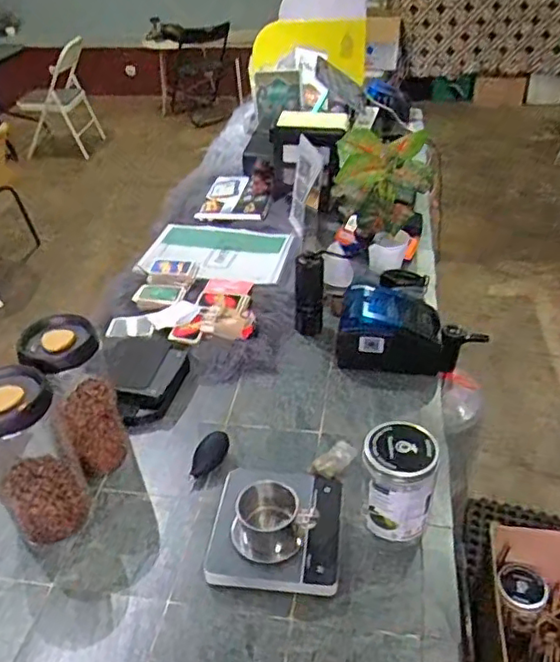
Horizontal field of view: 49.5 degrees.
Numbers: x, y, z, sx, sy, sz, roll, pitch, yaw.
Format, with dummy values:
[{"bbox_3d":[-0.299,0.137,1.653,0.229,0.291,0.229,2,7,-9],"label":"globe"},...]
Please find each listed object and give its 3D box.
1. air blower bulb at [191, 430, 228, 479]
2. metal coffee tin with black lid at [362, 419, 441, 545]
[{"bbox_3d":[-0.100,0.182,0.879,0.035,0.038,0.080,12,39,19],"label":"air blower bulb"},{"bbox_3d":[0.149,0.188,0.762,0.083,0.128,0.092,11,38,17],"label":"metal coffee tin with black lid"}]

